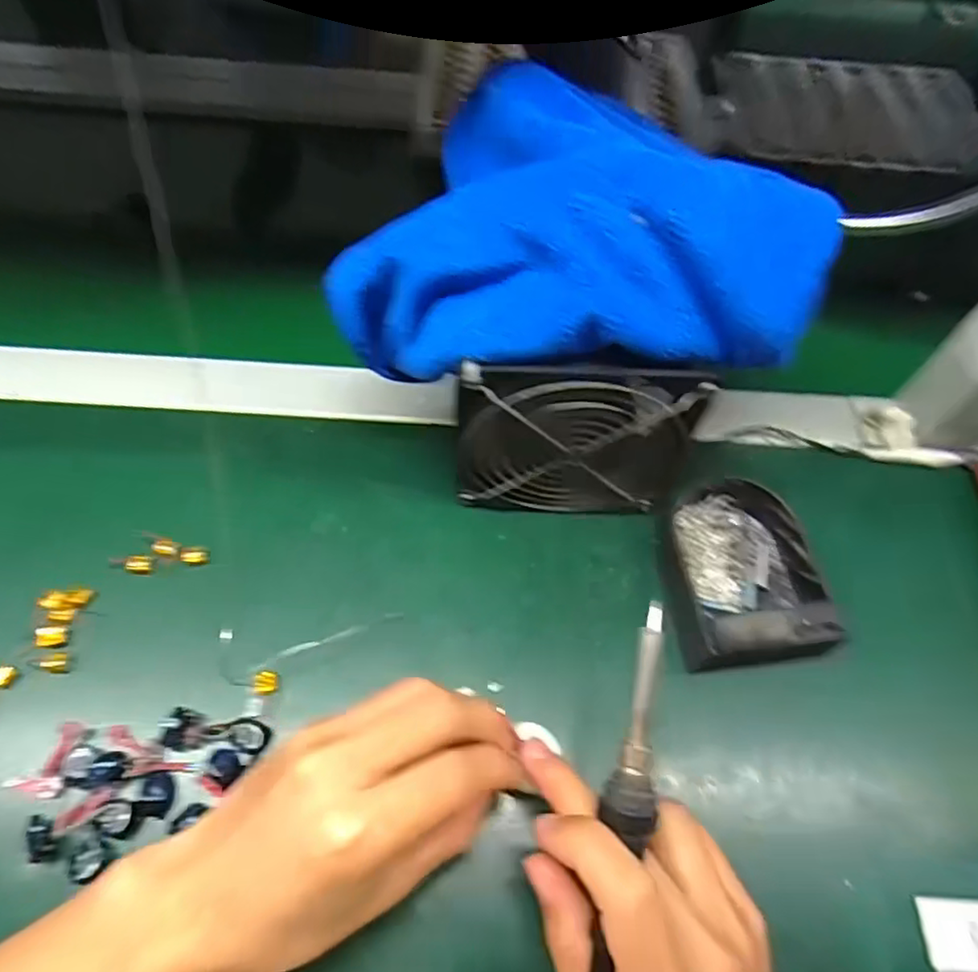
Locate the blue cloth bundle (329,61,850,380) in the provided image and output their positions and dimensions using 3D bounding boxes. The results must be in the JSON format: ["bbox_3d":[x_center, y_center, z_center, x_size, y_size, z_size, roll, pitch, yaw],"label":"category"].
[{"bbox_3d":[0.033,-0.099,0.289,0.212,0.103,0.094,4,59,-1],"label":"blue cloth bundle"}]

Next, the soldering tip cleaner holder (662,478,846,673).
[{"bbox_3d":[0.140,0.042,0.348,0.092,0.038,0.114,-1,61,-5],"label":"soldering tip cleaner holder"}]

